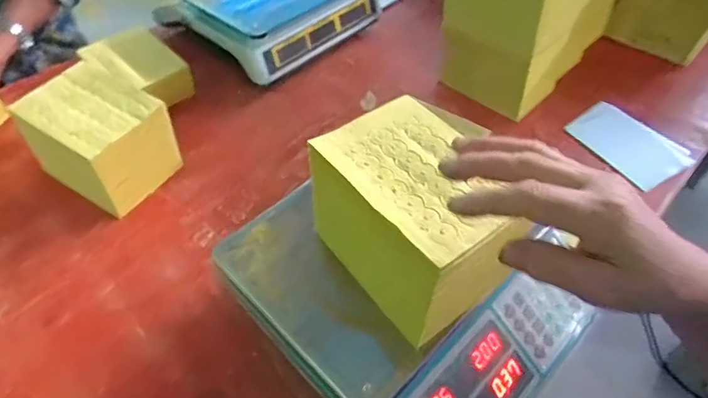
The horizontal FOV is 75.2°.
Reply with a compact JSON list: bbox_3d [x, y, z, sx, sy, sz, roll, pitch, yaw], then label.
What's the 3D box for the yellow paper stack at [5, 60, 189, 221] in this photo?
[{"bbox_3d":[-0.335,-0.078,0.622,0.156,0.118,0.122,27,56,18],"label":"yellow paper stack"}]

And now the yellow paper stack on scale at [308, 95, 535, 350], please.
[{"bbox_3d":[0.061,0.019,0.417,0.120,0.110,0.185,-26,56,-24],"label":"yellow paper stack on scale"}]

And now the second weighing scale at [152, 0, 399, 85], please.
[{"bbox_3d":[-0.109,-0.371,0.870,0.243,0.126,0.394,34,58,22],"label":"second weighing scale"}]

